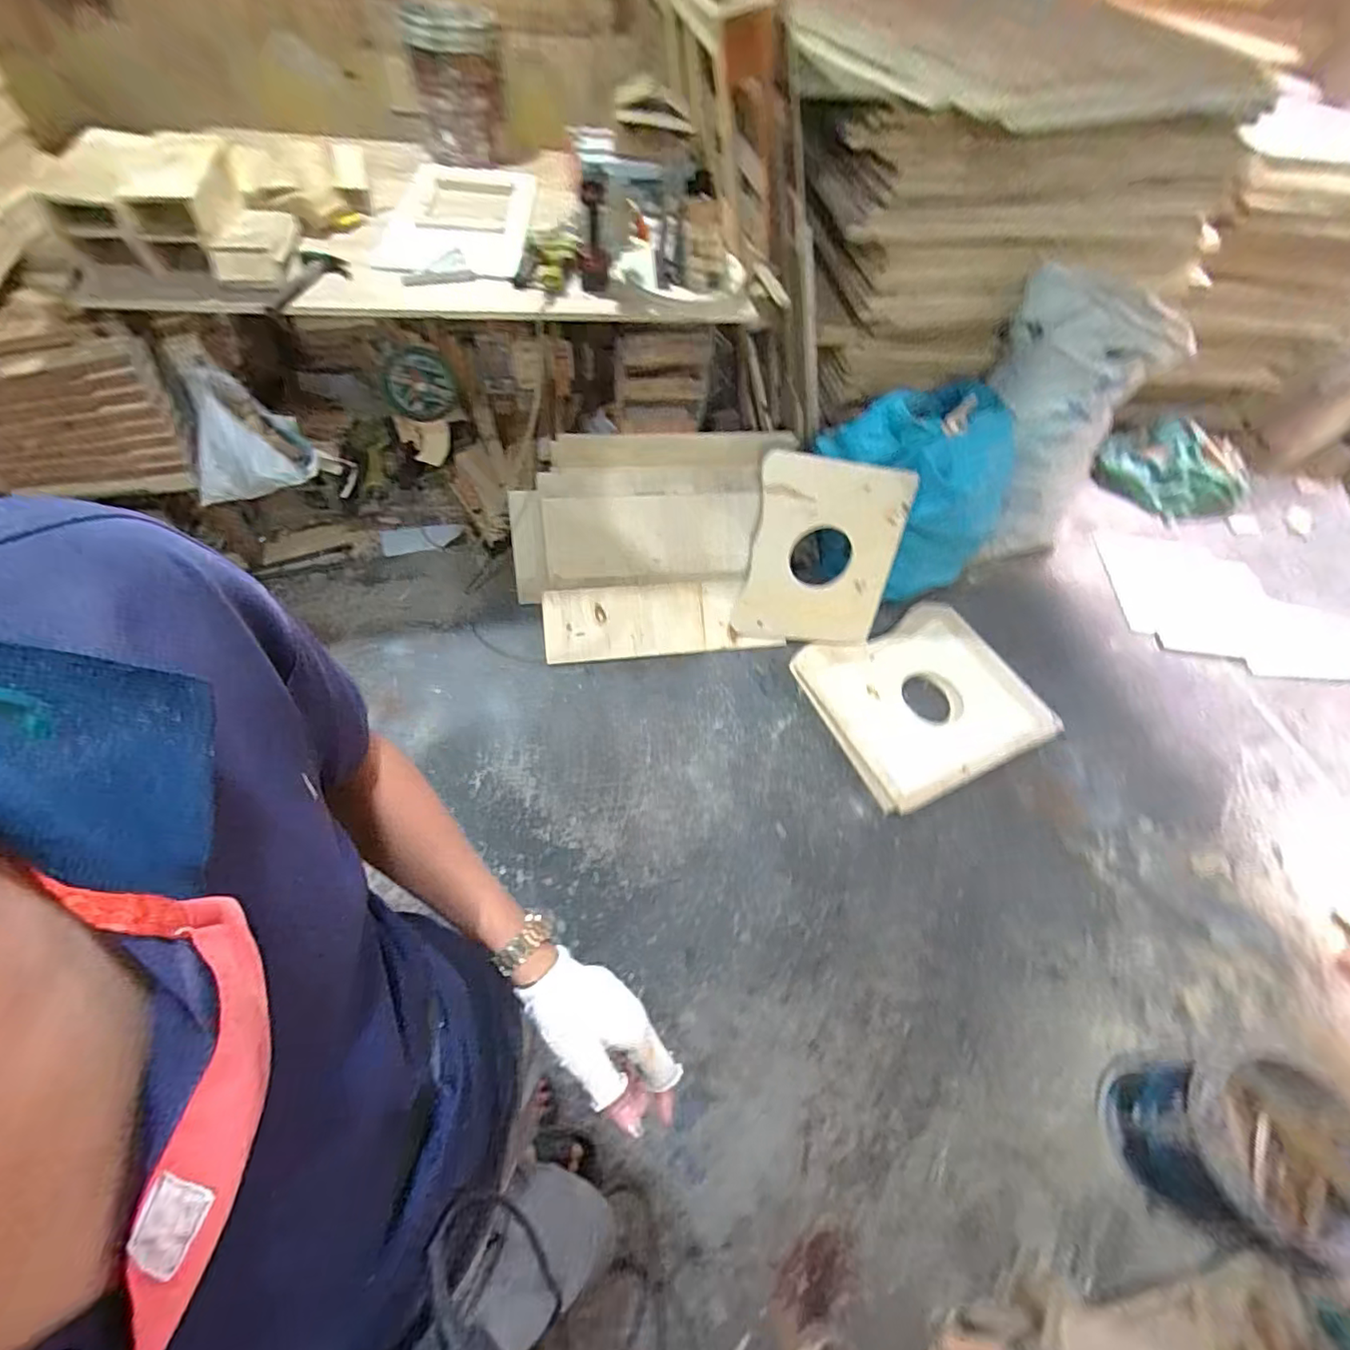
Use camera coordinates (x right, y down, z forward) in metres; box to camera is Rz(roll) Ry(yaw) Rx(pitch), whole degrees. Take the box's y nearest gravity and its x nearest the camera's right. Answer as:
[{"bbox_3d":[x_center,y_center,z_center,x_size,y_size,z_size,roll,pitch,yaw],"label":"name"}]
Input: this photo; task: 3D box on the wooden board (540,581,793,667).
[{"bbox_3d":[-0.048,-0.178,1.890,0.749,0.040,0.245,-4,81,-1],"label":"wooden board"}]

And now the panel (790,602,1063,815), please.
[{"bbox_3d":[0.742,0.052,1.754,0.613,0.067,0.549,-25,68,-5],"label":"panel"}]

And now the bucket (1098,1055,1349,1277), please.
[{"bbox_3d":[1.032,0.865,1.067,0.243,0.326,0.285,-31,64,-25],"label":"bucket"}]

